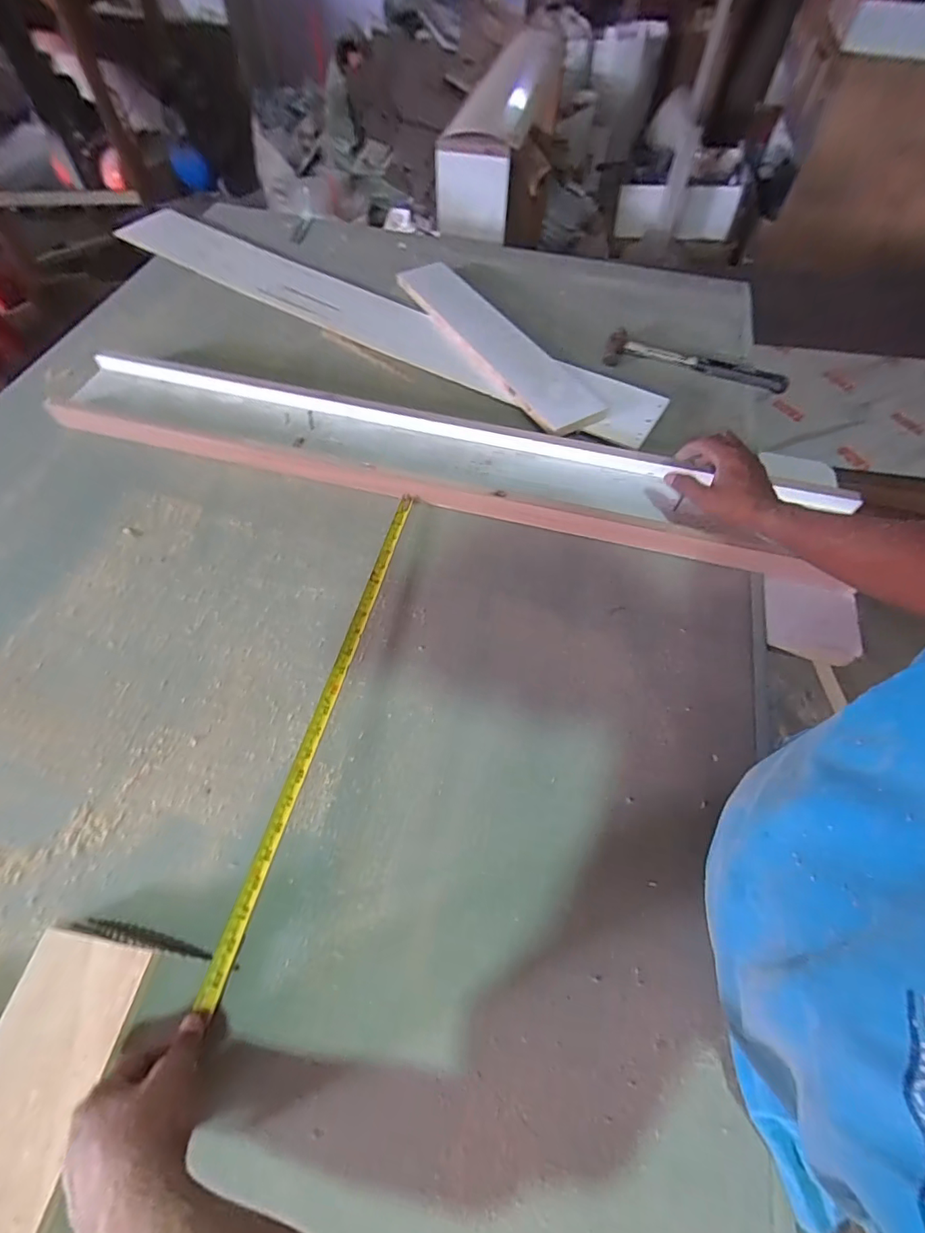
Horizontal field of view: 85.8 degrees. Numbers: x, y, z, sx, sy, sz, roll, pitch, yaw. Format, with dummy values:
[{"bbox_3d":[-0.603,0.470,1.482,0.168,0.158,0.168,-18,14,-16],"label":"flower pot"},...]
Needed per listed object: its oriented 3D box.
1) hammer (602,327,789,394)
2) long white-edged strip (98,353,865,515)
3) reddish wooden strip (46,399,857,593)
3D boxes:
[{"bbox_3d":[0.414,-0.451,0.874,0.318,0.029,0.087,14,61,8],"label":"hammer"},{"bbox_3d":[-0.026,-0.297,0.781,1.154,0.035,0.047,13,61,8],"label":"long white-edged strip"},{"bbox_3d":[-0.089,-0.187,0.713,1.100,0.046,0.031,14,61,8],"label":"reddish wooden strip"}]

